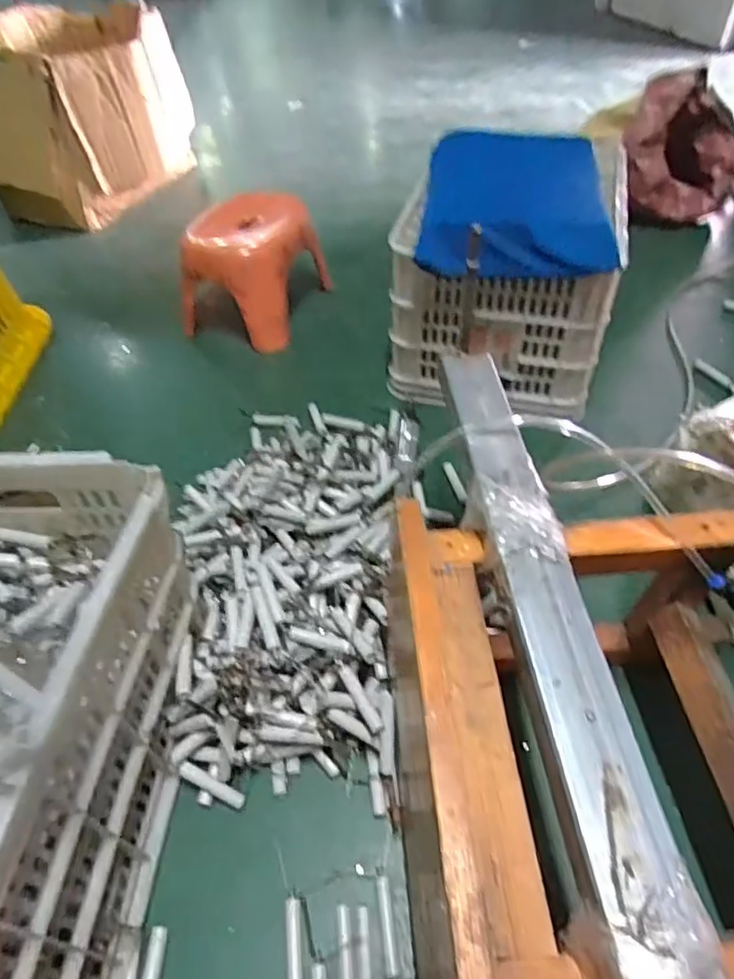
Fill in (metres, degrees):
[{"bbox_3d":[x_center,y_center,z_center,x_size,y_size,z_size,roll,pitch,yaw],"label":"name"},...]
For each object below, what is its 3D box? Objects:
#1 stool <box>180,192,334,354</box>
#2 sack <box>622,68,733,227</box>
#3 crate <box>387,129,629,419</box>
[{"bbox_3d":[-0.222,-0.473,1.252,0.202,0.208,0.304,15,52,16],"label":"stool"},{"bbox_3d":[0.771,-0.822,1.476,0.270,0.262,0.232,20,53,19],"label":"sack"},{"bbox_3d":[0.248,-0.393,1.079,0.346,0.294,0.423,10,51,11],"label":"crate"}]

